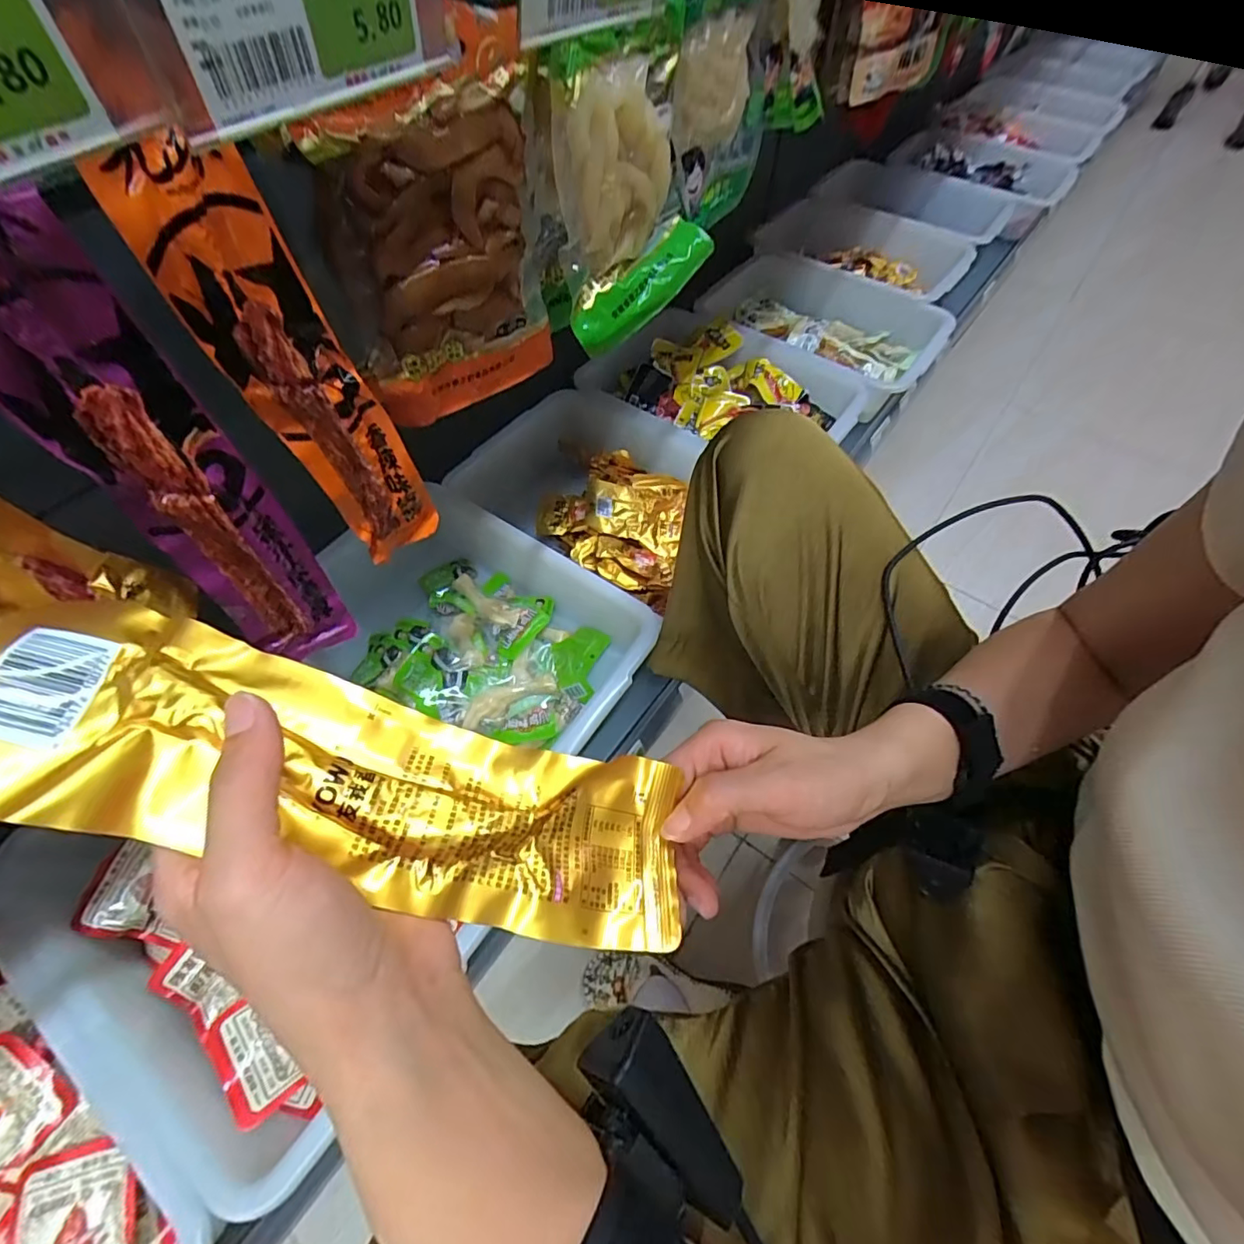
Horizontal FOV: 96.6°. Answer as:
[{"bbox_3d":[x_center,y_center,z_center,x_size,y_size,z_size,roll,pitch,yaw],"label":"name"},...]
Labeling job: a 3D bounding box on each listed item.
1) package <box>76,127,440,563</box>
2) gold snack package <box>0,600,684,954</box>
[{"bbox_3d":[-0.203,-0.144,0.374,0.080,0.288,0.020,-32,63,-19],"label":"package"},{"bbox_3d":[-0.091,0.059,0.203,0.258,0.017,0.072,22,56,-17],"label":"gold snack package"}]

